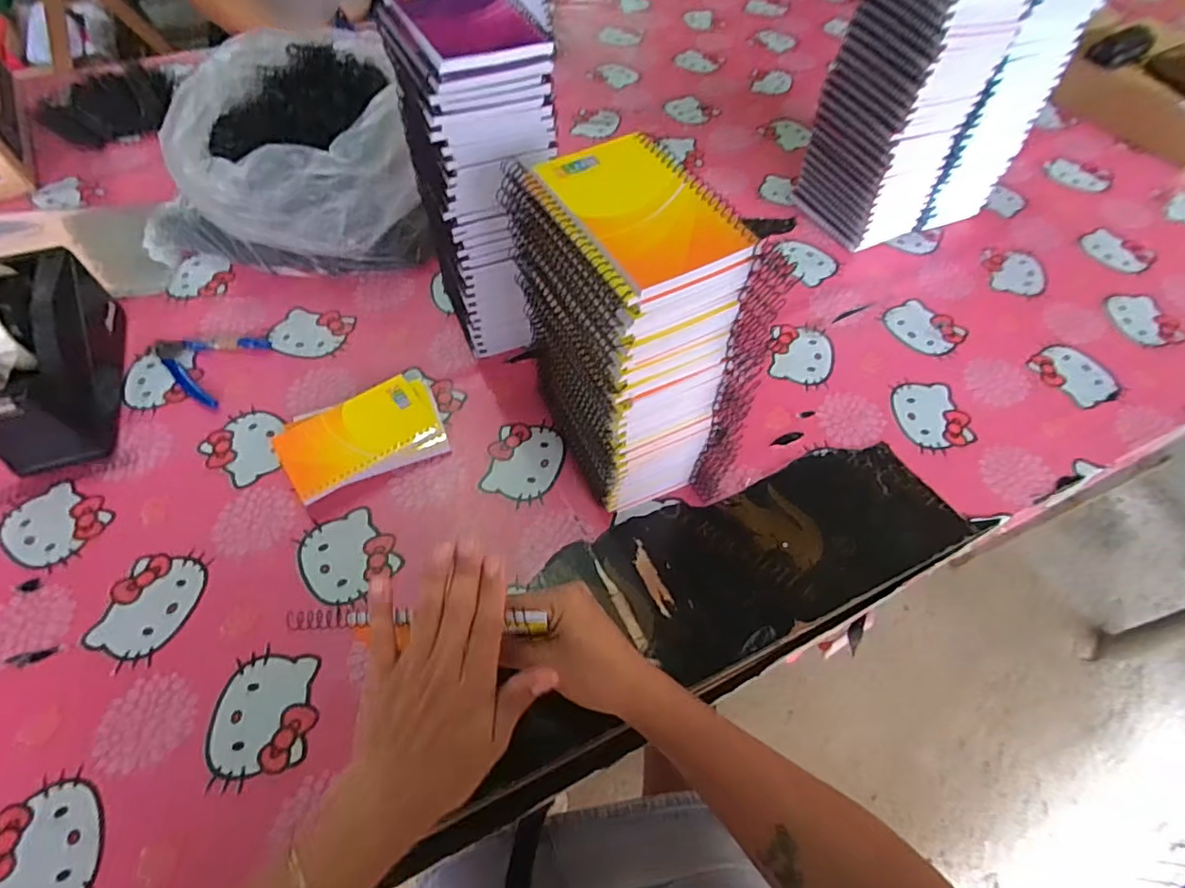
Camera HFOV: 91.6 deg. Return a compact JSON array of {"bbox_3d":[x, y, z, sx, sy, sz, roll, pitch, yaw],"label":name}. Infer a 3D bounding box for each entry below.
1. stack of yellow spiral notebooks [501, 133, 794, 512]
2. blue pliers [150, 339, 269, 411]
[{"bbox_3d":[0.025,-0.070,0.443,0.093,0.264,0.151,-23,59,-16],"label":"stack of yellow spiral notebooks"},{"bbox_3d":[-0.403,-0.088,0.589,0.111,0.013,0.090,18,57,11],"label":"blue pliers"}]

